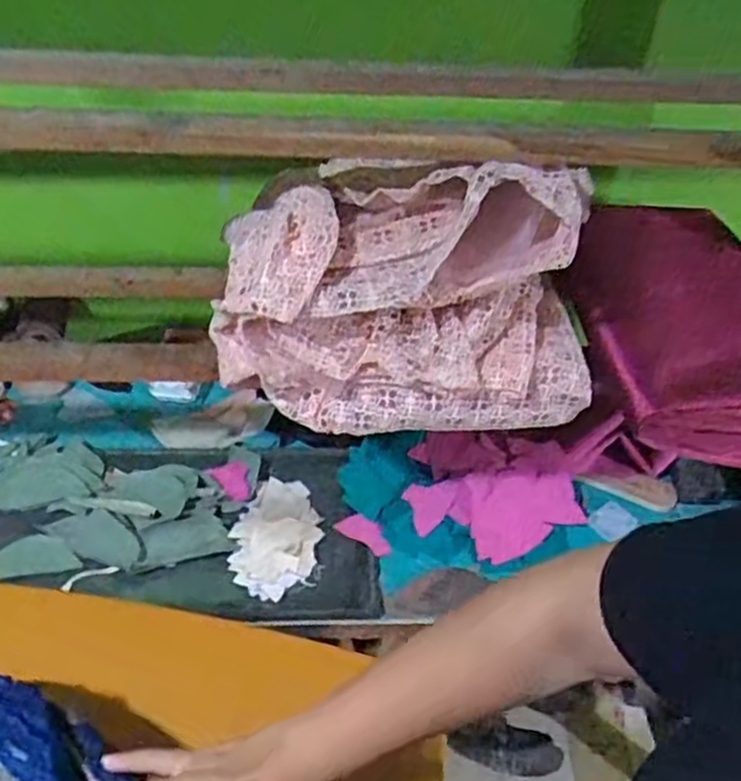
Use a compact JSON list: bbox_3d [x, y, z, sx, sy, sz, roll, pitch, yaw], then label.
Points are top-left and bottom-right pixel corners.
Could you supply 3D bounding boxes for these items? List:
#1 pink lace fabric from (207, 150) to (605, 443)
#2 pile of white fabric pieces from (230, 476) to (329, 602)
[{"bbox_3d":[0.033,-0.093,0.678,0.340,0.209,0.166,0,43,0],"label":"pink lace fabric"},{"bbox_3d":[-0.107,0.164,0.880,0.099,0.020,0.159,8,44,10],"label":"pile of white fabric pieces"}]

